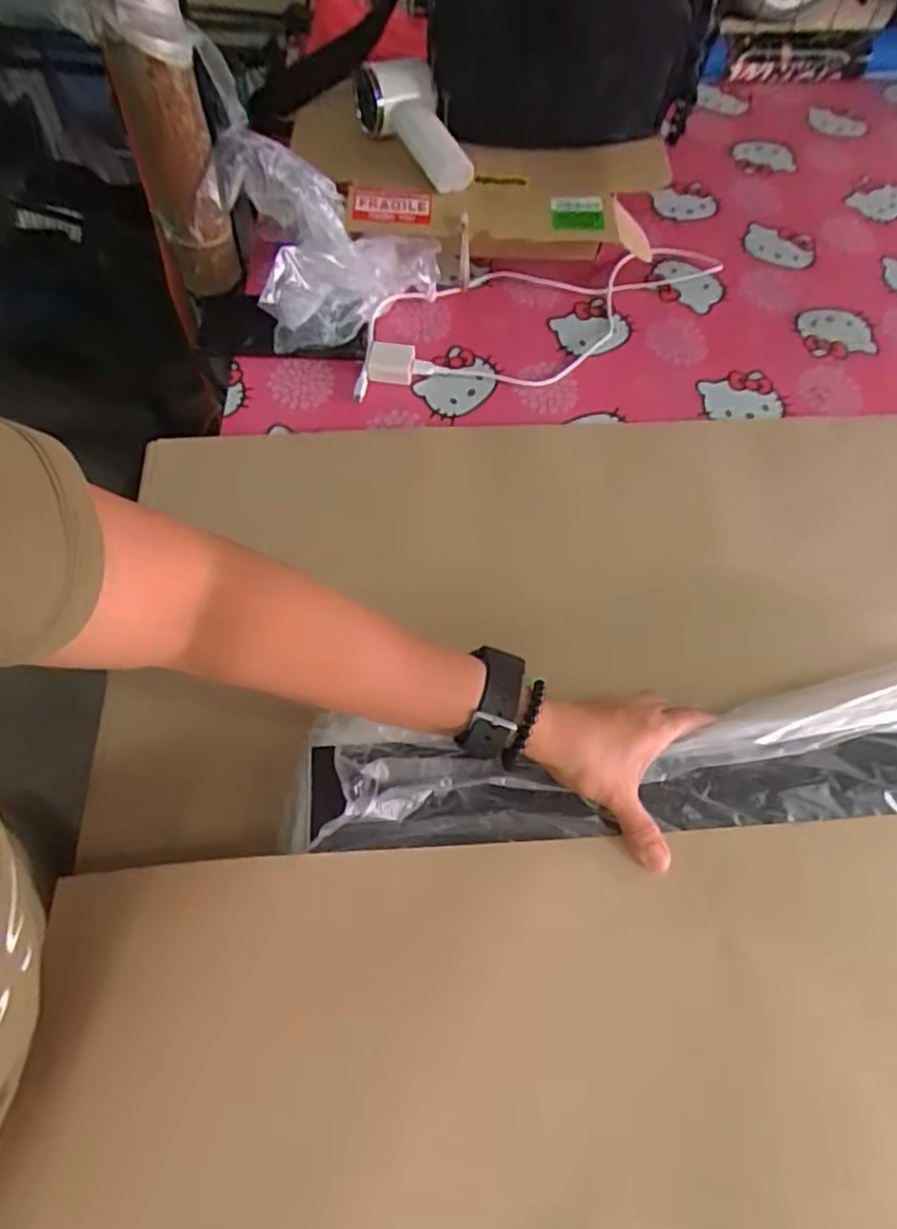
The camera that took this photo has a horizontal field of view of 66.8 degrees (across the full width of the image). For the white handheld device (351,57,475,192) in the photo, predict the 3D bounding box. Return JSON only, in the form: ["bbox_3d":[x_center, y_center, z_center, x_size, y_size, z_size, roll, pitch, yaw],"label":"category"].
[{"bbox_3d":[-0.028,-0.498,0.703,0.066,0.053,0.158,-38,88,-20],"label":"white handheld device"}]

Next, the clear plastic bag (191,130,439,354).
[{"bbox_3d":[-0.122,-0.349,0.636,0.172,0.128,0.155,-35,69,-19],"label":"clear plastic bag"}]

